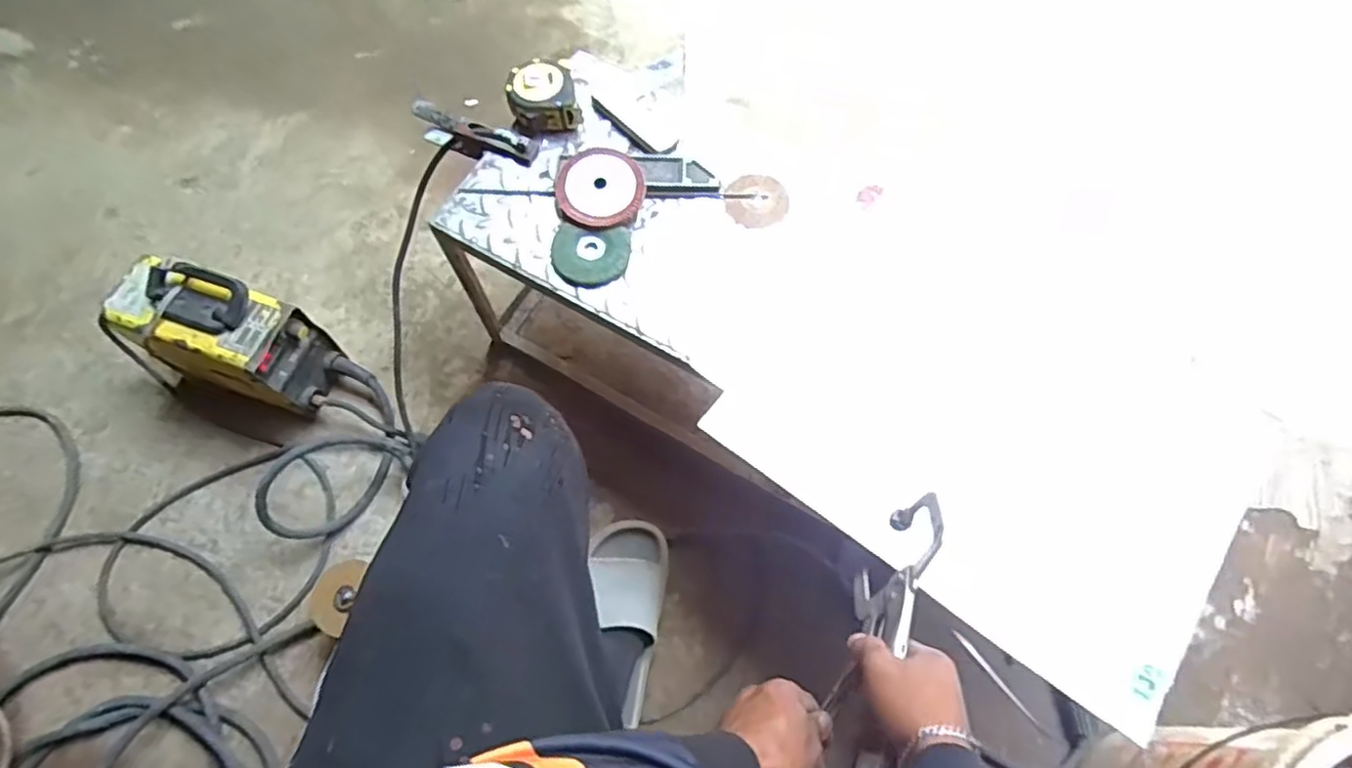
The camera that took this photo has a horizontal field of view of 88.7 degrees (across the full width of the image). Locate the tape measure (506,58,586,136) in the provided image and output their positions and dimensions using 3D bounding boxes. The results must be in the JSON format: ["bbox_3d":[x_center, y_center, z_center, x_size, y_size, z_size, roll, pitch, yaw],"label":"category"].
[{"bbox_3d":[-0.154,-0.331,0.798,0.080,0.042,0.076,-10,69,-3],"label":"tape measure"}]

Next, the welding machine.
[{"bbox_3d":[-0.591,-0.054,0.923,0.209,0.199,0.110,16,70,7],"label":"welding machine"}]

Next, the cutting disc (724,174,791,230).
[{"bbox_3d":[0.091,-0.205,0.775,0.068,0.004,0.069,0,72,0],"label":"cutting disc"}]

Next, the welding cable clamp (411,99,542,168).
[{"bbox_3d":[-0.236,-0.287,0.817,0.172,0.054,0.035,28,72,12],"label":"welding cable clamp"}]

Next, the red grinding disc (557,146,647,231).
[{"bbox_3d":[-0.081,-0.216,0.759,0.091,0.012,0.101,23,71,-5],"label":"red grinding disc"}]

